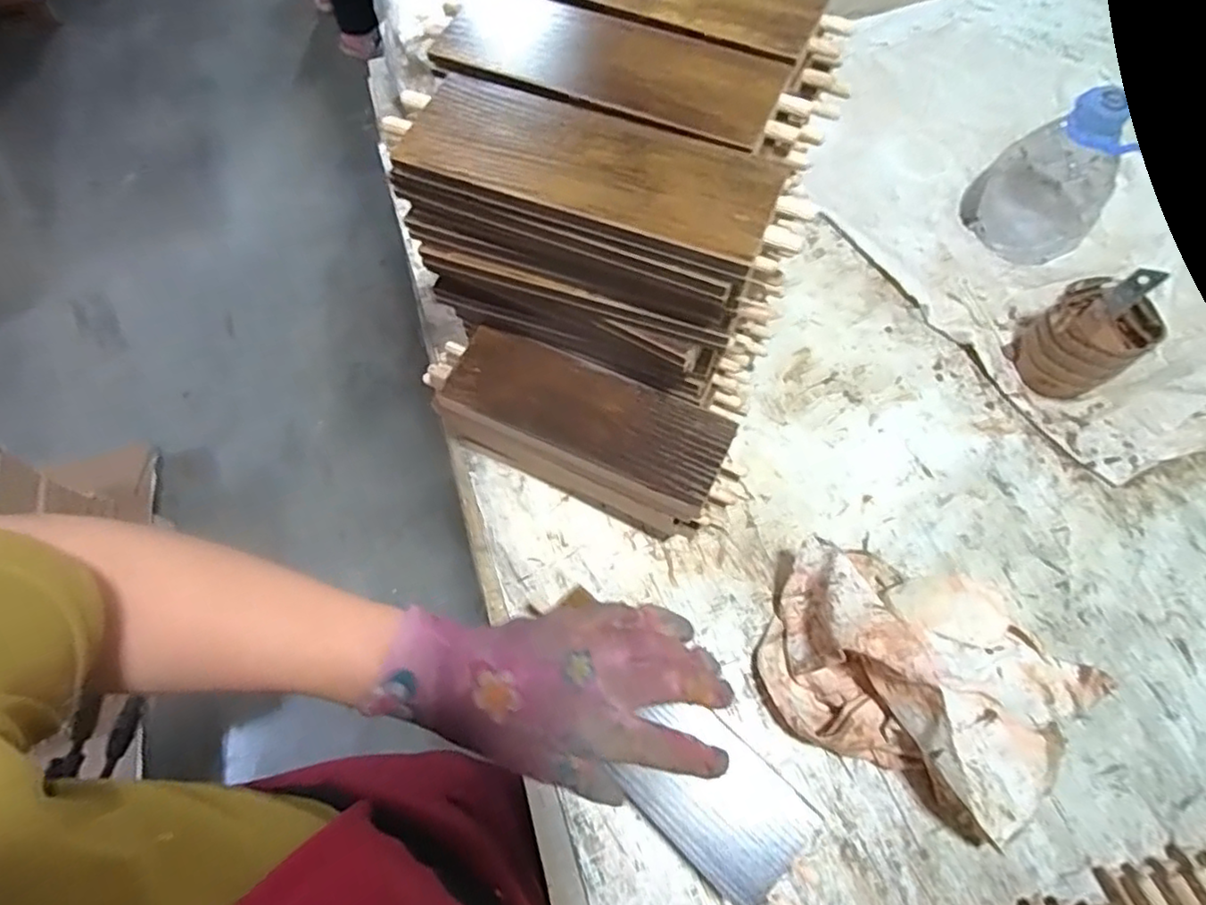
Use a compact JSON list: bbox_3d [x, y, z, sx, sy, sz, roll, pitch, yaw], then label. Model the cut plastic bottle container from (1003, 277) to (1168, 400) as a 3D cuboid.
[{"bbox_3d":[0.355,-0.080,0.485,0.066,0.069,0.067,0,67,0],"label":"cut plastic bottle container"}]

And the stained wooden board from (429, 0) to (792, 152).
[{"bbox_3d":[0.001,-0.205,0.341,0.182,0.010,0.070,23,69,10],"label":"stained wooden board"}]

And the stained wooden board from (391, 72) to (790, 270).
[{"bbox_3d":[-0.008,-0.140,0.312,0.182,0.007,0.066,21,68,9],"label":"stained wooden board"}]

